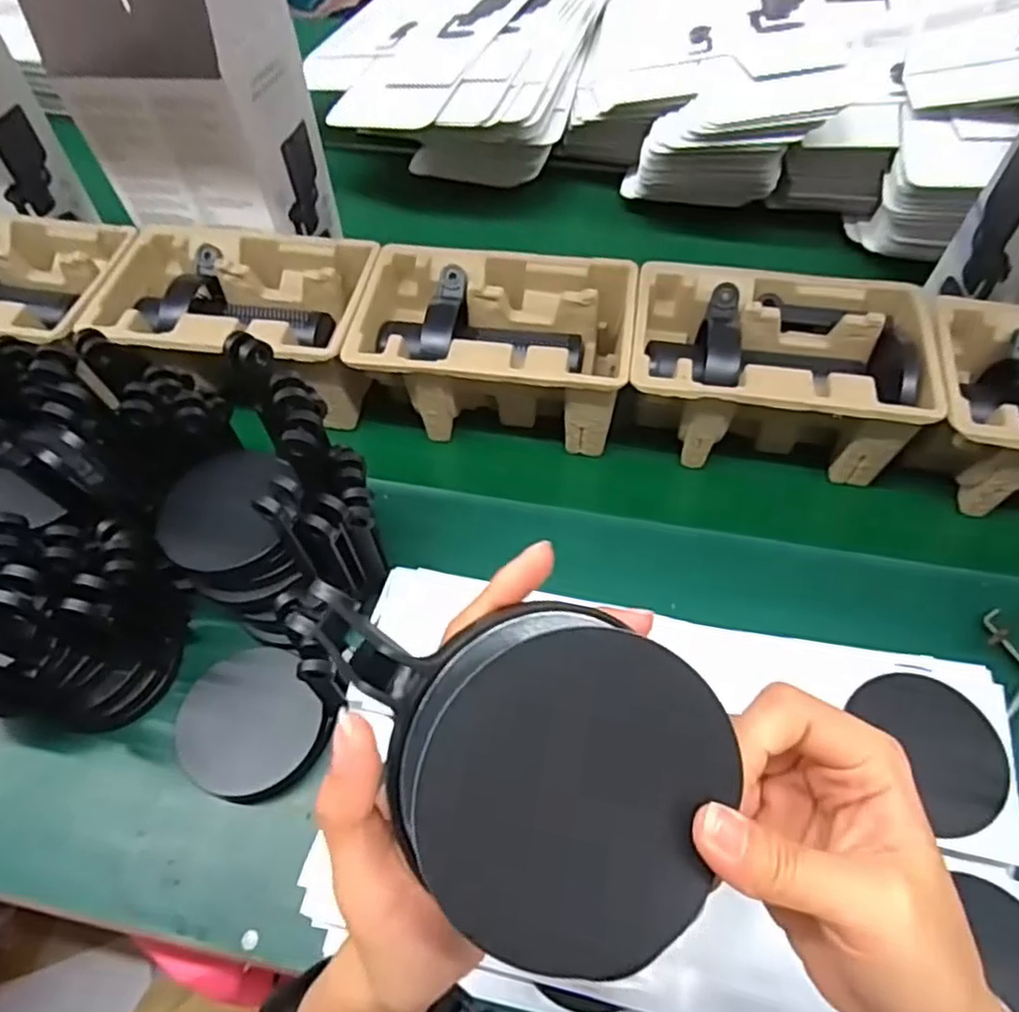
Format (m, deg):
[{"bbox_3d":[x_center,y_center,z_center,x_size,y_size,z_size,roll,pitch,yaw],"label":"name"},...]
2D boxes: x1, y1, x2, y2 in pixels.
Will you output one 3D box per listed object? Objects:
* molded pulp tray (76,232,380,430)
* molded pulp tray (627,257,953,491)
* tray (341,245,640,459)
[{"bbox_3d":[-0.235,-0.162,0.623,0.226,0.095,0.150,4,58,3],"label":"molded pulp tray"},{"bbox_3d":[0.212,-0.114,0.575,0.219,0.097,0.147,10,59,6],"label":"molded pulp tray"},{"bbox_3d":[-0.012,-0.139,0.603,0.224,0.099,0.141,8,59,5],"label":"tray"}]

